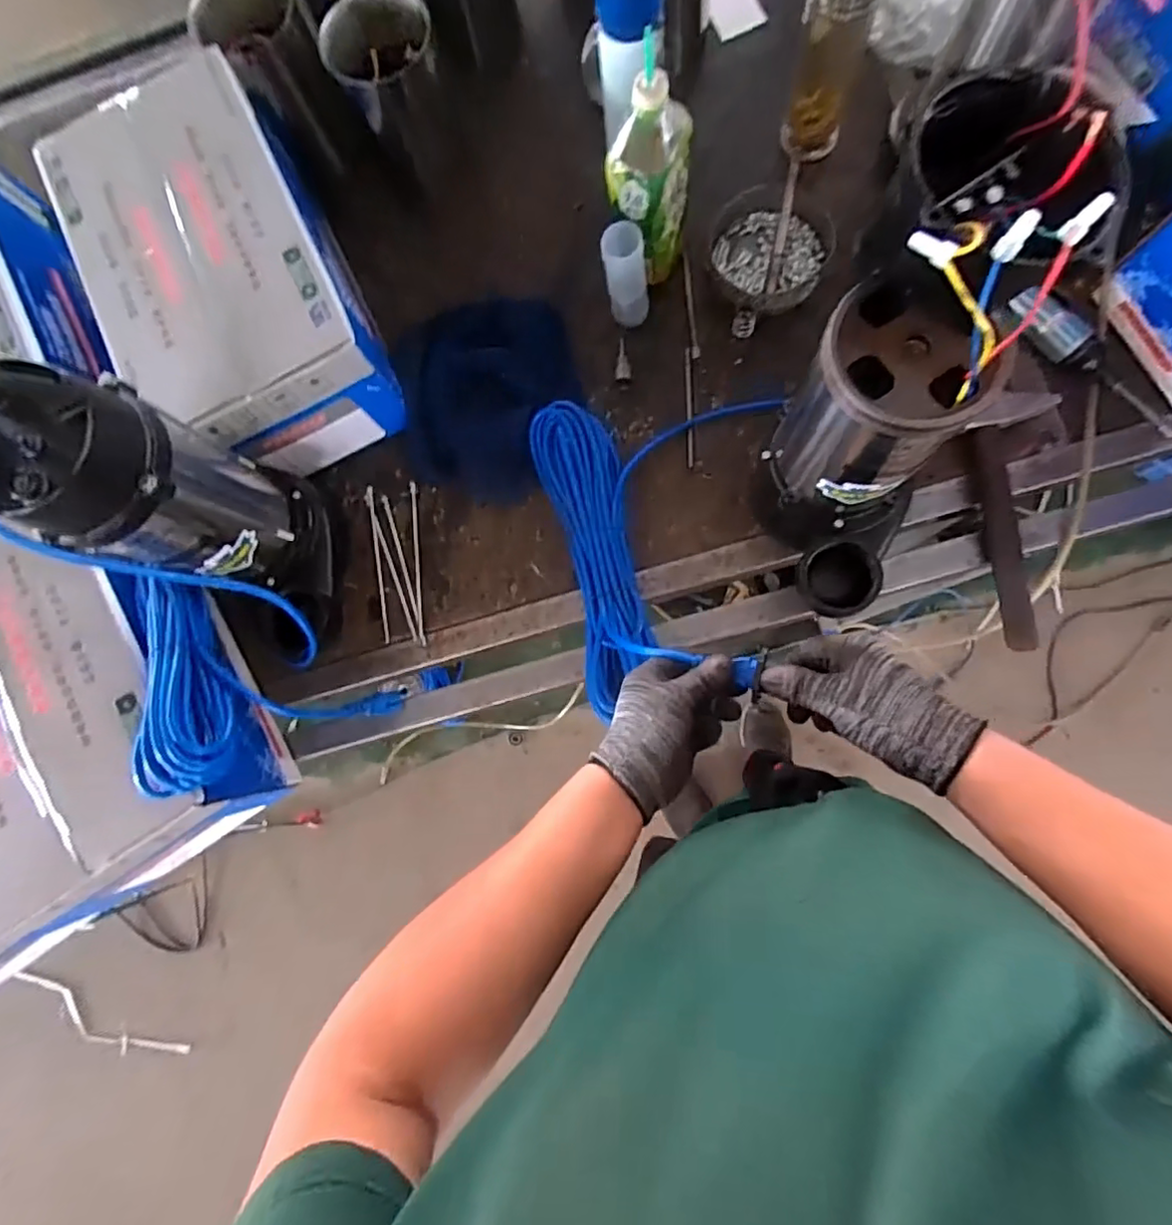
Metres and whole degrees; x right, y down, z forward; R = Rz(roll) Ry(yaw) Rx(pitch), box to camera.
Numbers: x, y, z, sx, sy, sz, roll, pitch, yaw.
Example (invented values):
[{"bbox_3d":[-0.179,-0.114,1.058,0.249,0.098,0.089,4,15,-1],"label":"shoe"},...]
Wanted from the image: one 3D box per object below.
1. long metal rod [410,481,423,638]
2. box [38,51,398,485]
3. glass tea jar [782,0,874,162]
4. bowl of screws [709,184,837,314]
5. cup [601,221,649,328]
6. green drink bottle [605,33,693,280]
[{"bbox_3d":[-0.202,-0.065,0.729,0.007,0.005,0.189,-7,81,5],"label":"long metal rod"},{"bbox_3d":[-0.399,-0.371,0.695,0.236,0.153,0.396,-28,80,2],"label":"box"},{"bbox_3d":[0.258,-0.594,0.649,0.066,0.202,0.066,-1,82,6],"label":"glass tea jar"},{"bbox_3d":[0.219,-0.430,0.717,0.137,0.042,0.151,-19,81,3],"label":"bowl of screws"},{"bbox_3d":[0.046,-0.379,0.688,0.045,0.112,0.045,-1,82,6],"label":"cup"},{"bbox_3d":[0.067,-0.449,0.642,0.086,0.207,0.084,-1,82,6],"label":"green drink bottle"}]

